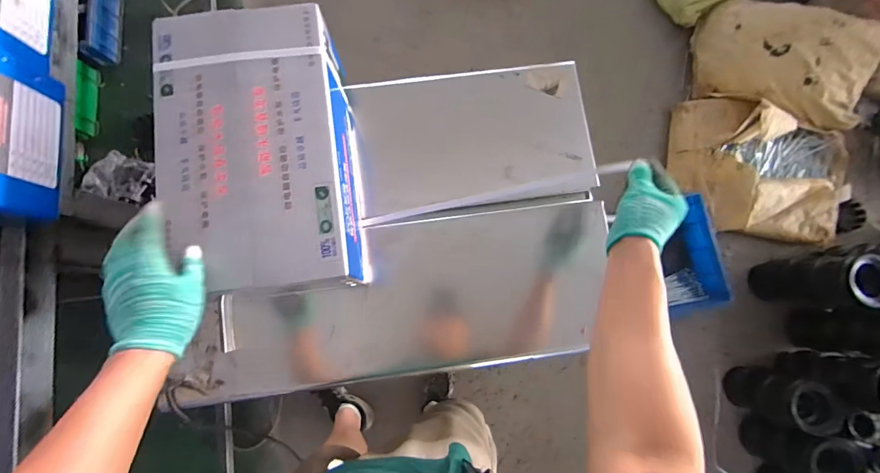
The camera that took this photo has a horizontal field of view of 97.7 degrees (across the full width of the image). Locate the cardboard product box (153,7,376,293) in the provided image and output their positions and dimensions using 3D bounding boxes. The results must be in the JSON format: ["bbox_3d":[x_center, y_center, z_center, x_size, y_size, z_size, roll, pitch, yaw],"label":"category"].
[{"bbox_3d":[-0.255,-0.110,0.598,0.235,0.199,0.387,-7,82,-3],"label":"cardboard product box"}]

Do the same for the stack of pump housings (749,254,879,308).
[{"bbox_3d":[1.253,0.157,1.305,0.131,0.418,0.162,-1,80,-1],"label":"stack of pump housings"}]

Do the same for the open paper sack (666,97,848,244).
[{"bbox_3d":[1.182,-0.249,1.368,0.602,0.155,0.471,7,80,0],"label":"open paper sack"}]

